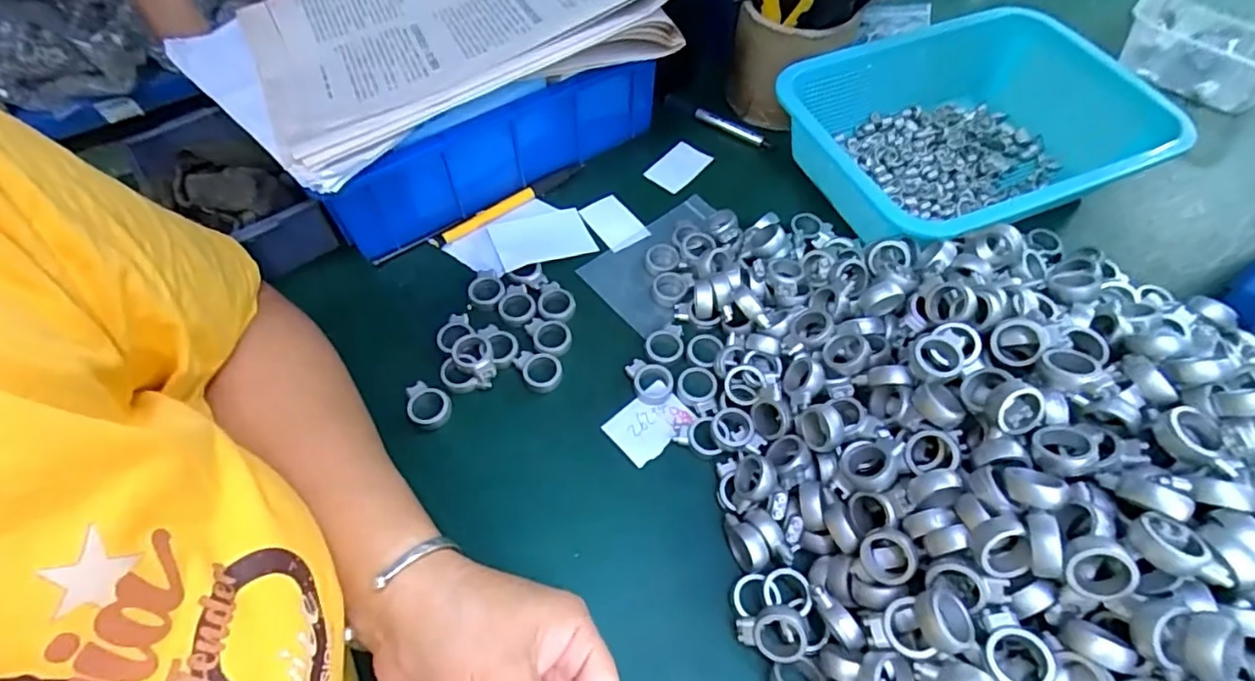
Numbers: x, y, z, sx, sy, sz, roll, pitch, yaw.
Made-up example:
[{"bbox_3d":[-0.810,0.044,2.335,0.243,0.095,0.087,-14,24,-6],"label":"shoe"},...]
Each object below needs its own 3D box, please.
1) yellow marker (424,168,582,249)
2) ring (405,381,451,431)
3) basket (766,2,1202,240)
[{"bbox_3d":[-0.096,-0.109,0.479,0.136,0.011,0.011,-33,63,-18],"label":"yellow marker"},{"bbox_3d":[-0.129,0.042,0.385,0.026,0.013,0.033,-29,62,-16],"label":"ring"},{"bbox_3d":[0.269,-0.162,0.473,0.261,0.074,0.192,-20,59,-11],"label":"basket"}]

